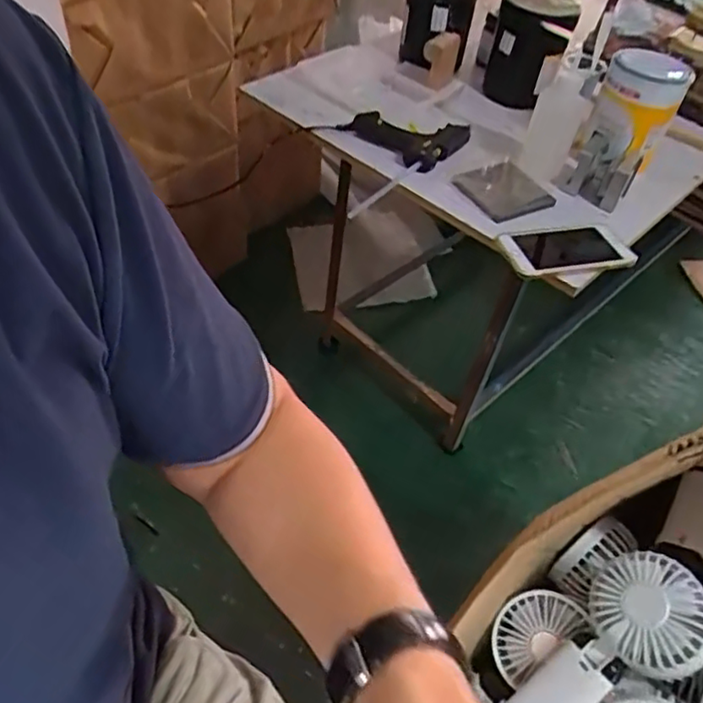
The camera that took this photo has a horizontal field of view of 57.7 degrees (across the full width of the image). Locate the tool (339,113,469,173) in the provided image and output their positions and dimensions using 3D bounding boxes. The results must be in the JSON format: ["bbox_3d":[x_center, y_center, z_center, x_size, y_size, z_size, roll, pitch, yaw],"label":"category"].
[{"bbox_3d":[0.071,-0.295,0.893,0.179,0.033,0.122,9,48,2],"label":"tool"}]

